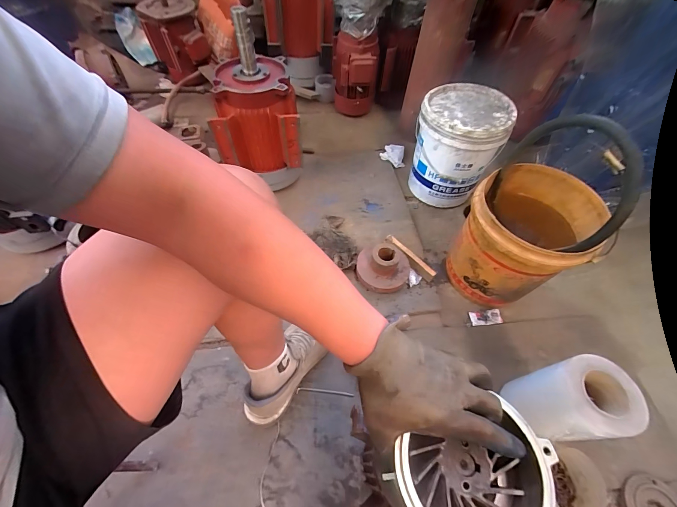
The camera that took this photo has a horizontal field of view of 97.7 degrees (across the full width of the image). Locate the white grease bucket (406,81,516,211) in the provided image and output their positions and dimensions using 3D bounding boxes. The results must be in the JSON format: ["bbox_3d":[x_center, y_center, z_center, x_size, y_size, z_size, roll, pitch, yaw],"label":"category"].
[{"bbox_3d":[0.389,-0.364,1.034,0.270,0.317,0.250,18,59,8],"label":"white grease bucket"}]

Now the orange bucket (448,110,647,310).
[{"bbox_3d":[0.477,-0.084,0.743,0.267,0.505,0.284,2,56,-3],"label":"orange bucket"}]

